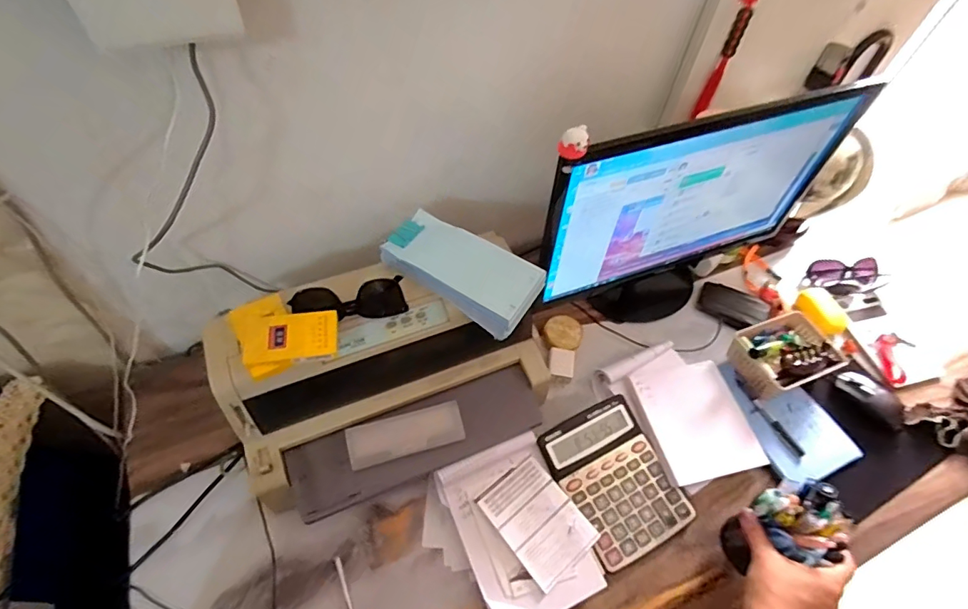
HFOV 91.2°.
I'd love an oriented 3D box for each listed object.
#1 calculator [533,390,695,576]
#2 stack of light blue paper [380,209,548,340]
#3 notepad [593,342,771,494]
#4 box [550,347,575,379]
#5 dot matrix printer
[{"bbox_3d":[0.186,0.244,0.668,0.153,0.035,0.194,-23,60,-18],"label":"calculator"},{"bbox_3d":[-0.031,-0.054,0.635,0.213,0.037,0.112,31,74,11],"label":"stack of light blue paper"},{"bbox_3d":[0.307,0.163,0.731,0.184,0.027,0.213,-17,58,-15],"label":"notepad"},{"bbox_3d":[0.127,0.100,0.778,0.039,0.030,0.047,8,55,2],"label":"box"},{"bbox_3d":[-0.117,0.096,0.641,0.398,0.183,0.240,-17,58,-15],"label":"dot matrix printer"}]

